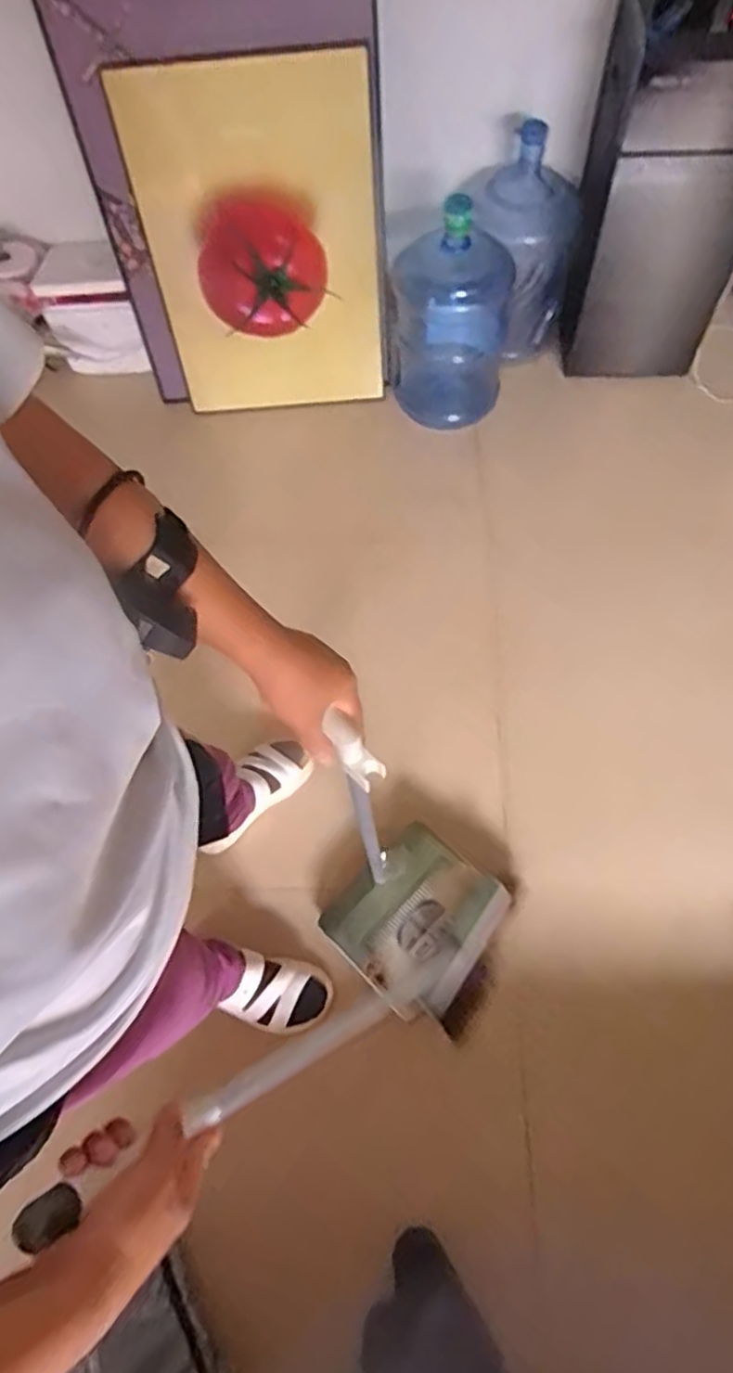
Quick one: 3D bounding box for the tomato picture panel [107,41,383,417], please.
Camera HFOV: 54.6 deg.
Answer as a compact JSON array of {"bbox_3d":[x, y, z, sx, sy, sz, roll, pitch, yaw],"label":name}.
[{"bbox_3d":[-0.230,-0.950,1.573,0.500,0.663,0.032,3,48,9],"label":"tomato picture panel"}]

